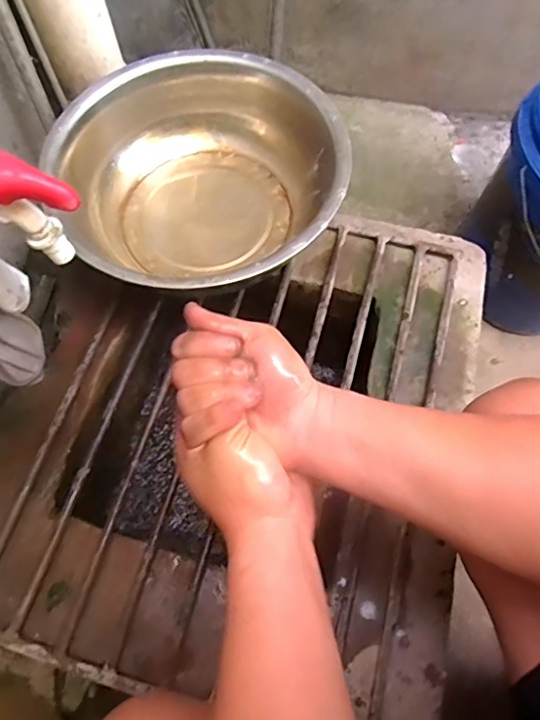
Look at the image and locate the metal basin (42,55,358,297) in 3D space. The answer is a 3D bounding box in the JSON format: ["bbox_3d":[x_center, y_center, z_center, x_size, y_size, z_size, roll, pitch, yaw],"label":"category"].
[{"bbox_3d":[-0.084,-0.235,0.750,0.352,0.128,0.370,0,66,1],"label":"metal basin"}]

